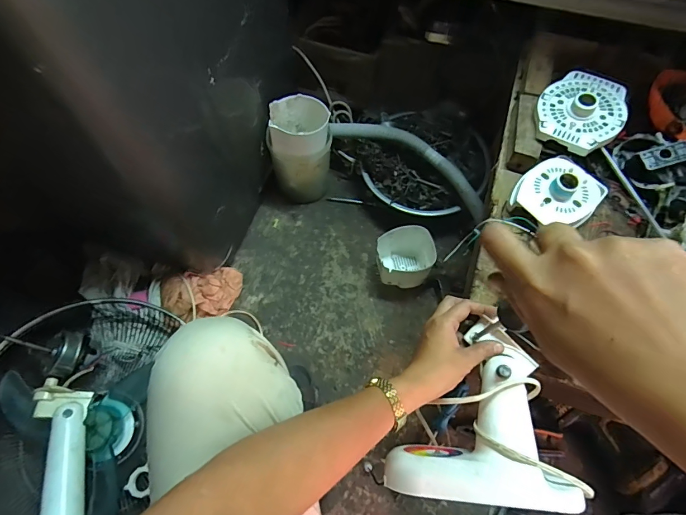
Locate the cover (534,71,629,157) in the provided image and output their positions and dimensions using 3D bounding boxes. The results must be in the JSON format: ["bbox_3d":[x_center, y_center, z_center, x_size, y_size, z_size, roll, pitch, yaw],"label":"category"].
[{"bbox_3d":[0.360,-0.223,0.586,0.115,0.033,0.146,38,71,16],"label":"cover"}]

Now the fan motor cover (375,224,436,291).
[{"bbox_3d":[0.137,0.002,0.855,0.125,0.113,0.100,8,66,4],"label":"fan motor cover"}]

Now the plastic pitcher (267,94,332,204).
[{"bbox_3d":[-0.095,-0.236,0.896,0.132,0.222,0.132,-12,66,-6],"label":"plastic pitcher"}]

